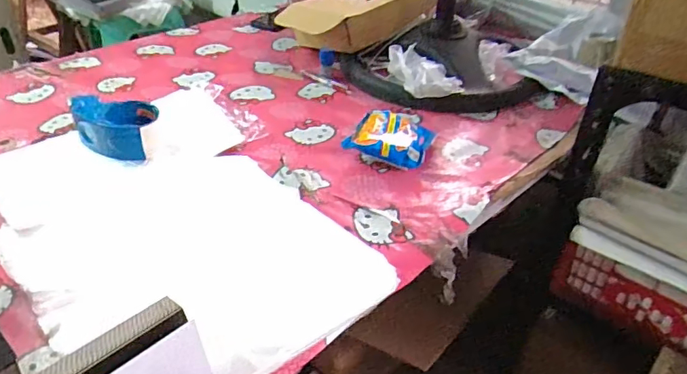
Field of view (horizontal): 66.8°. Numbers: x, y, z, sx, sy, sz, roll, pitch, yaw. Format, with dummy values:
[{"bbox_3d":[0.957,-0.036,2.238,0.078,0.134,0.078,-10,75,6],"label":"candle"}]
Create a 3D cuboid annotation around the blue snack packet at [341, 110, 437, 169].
[{"bbox_3d":[0.071,-0.070,0.794,0.118,0.050,0.112,14,37,16],"label":"blue snack packet"}]

